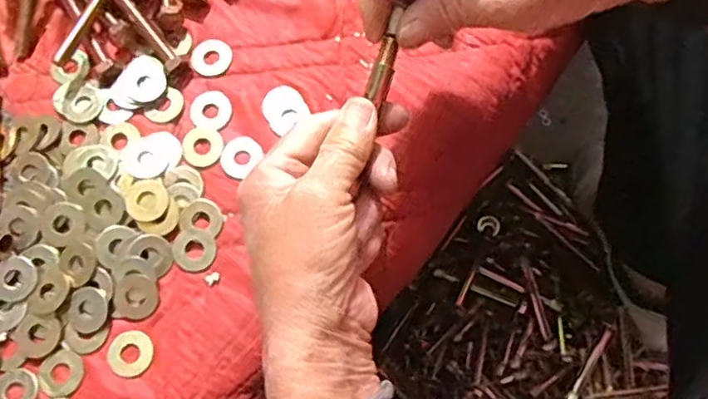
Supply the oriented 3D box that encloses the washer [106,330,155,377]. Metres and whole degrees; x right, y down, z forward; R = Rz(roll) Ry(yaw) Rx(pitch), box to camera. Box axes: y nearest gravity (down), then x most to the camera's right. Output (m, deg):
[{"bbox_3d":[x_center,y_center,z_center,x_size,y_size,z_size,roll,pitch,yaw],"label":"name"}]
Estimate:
[{"bbox_3d":[-0.122,0.084,0.342,0.024,0.004,0.023,0,73,2],"label":"washer"}]

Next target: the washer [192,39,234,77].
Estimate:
[{"bbox_3d":[-0.089,-0.089,0.392,0.025,0.004,0.025,0,73,2],"label":"washer"}]

